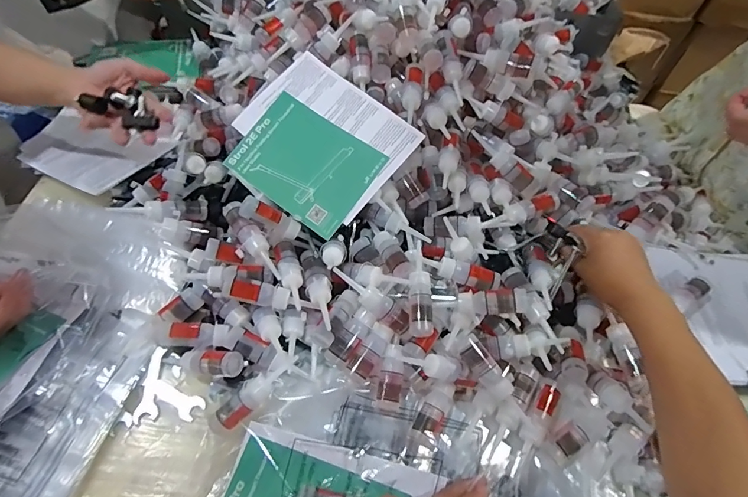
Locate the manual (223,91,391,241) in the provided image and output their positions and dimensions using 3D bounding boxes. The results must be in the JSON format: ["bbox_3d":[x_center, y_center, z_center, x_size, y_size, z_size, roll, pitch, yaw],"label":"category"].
[{"bbox_3d":[-0.085,-0.106,0.521,0.172,0.008,0.122,35,84,15],"label":"manual"}]

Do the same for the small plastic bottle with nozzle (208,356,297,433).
[{"bbox_3d":[-0.126,0.152,0.441,0.107,0.025,0.022,-42,67,-5],"label":"small plastic bottle with nozzle"}]

